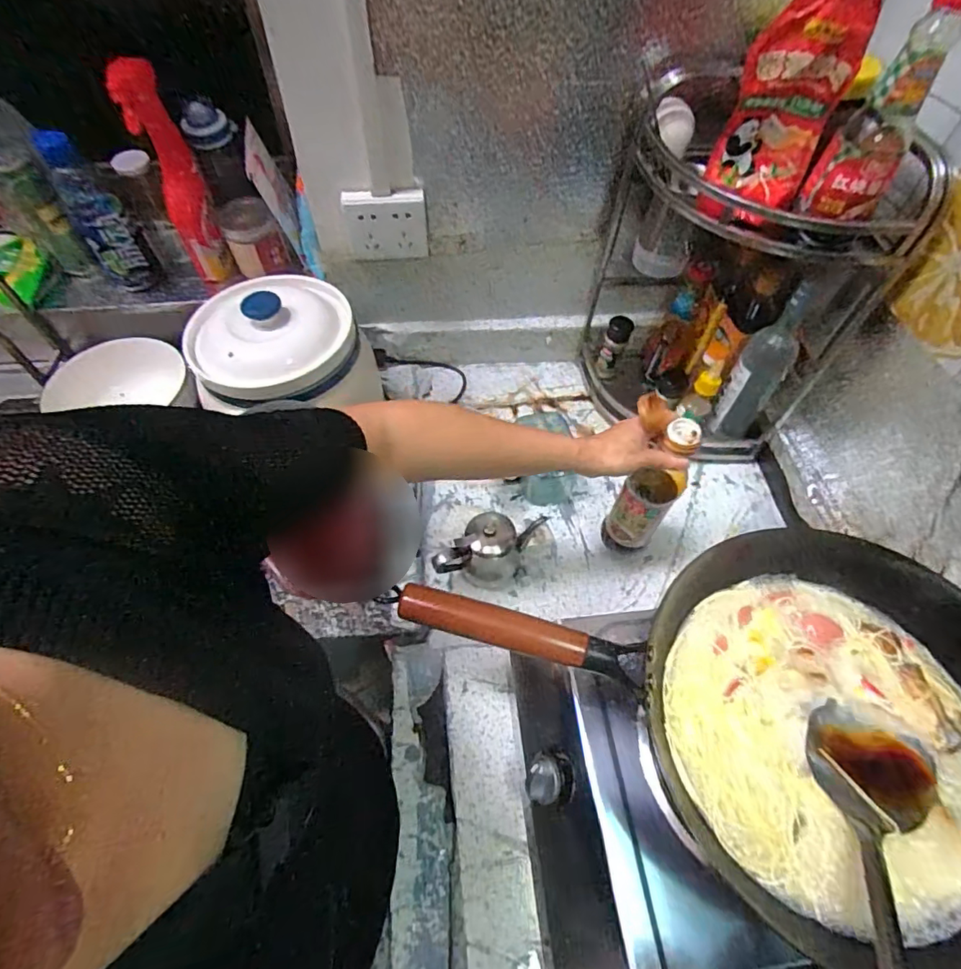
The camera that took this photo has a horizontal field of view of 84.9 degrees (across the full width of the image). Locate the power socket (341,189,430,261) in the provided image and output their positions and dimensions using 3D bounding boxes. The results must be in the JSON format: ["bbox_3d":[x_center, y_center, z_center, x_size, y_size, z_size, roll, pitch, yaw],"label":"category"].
[{"bbox_3d":[-0.127,-0.351,0.720,0.107,0.094,0.022,1,57,-1],"label":"power socket"}]

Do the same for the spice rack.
[{"bbox_3d":[0.319,-0.283,0.691,0.299,0.493,0.228,10,57,5],"label":"spice rack"}]

